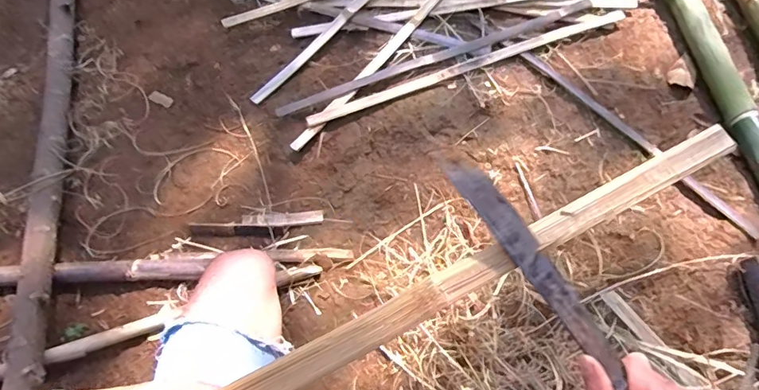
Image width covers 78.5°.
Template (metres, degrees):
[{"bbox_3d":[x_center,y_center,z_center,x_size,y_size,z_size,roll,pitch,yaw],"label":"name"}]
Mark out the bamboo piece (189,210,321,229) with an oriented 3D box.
[{"bbox_3d":[-0.273,0.060,1.040,0.287,0.010,0.042,-8,52,-8],"label":"bamboo piece"}]

